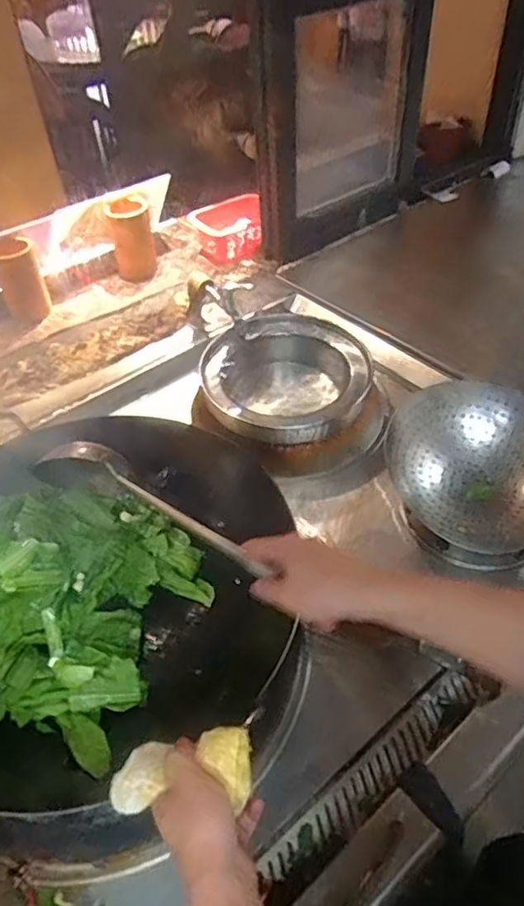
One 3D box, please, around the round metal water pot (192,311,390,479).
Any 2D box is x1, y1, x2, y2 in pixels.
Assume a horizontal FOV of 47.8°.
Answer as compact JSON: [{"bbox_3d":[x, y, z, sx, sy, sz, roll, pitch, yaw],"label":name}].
[{"bbox_3d":[0.059,-0.121,1.096,0.327,0.130,0.317,-2,45,2],"label":"round metal water pot"}]

